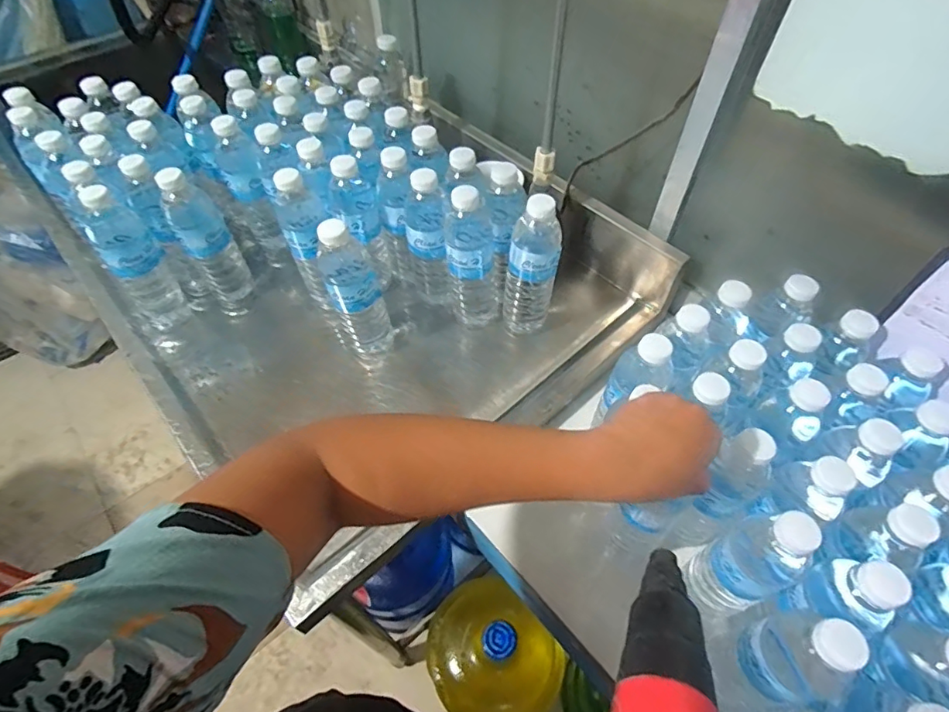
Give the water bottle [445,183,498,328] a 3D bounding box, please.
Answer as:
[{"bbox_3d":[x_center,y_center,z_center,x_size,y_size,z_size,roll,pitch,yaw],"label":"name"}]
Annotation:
[{"bbox_3d":[-0.002,-0.125,0.658,0.065,0.206,0.058,3,54,2],"label":"water bottle"}]

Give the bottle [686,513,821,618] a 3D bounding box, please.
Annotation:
[{"bbox_3d":[0.241,0.194,0.470,0.065,0.180,0.072,-18,57,-13],"label":"bottle"}]

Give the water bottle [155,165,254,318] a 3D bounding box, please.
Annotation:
[{"bbox_3d":[-0.361,-0.147,0.694,0.069,0.215,0.052,-26,59,-18],"label":"water bottle"}]

